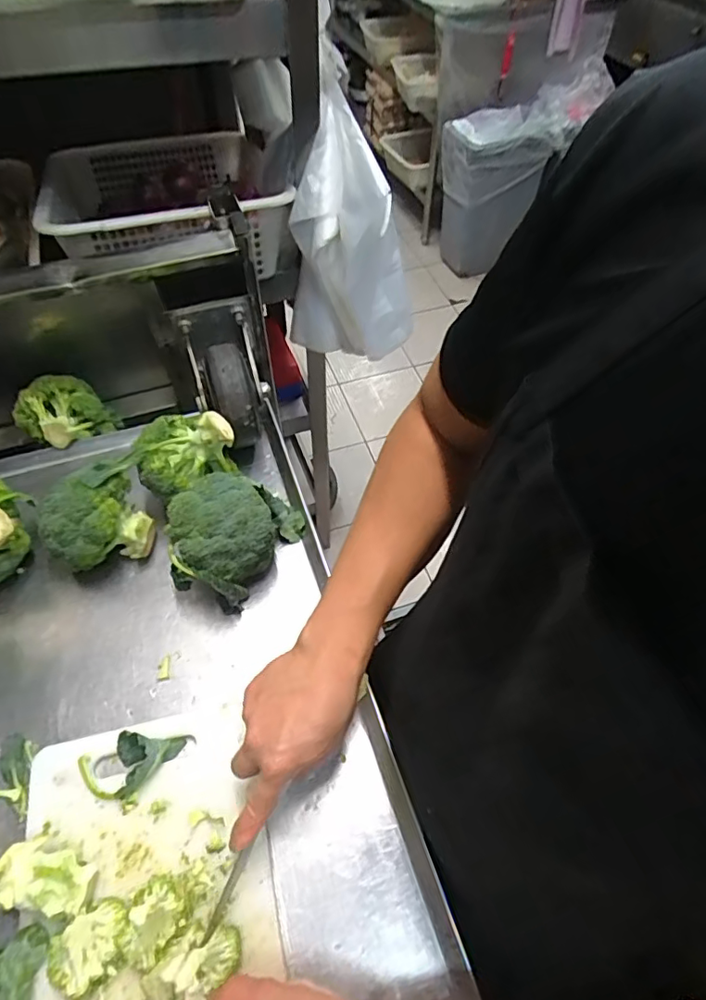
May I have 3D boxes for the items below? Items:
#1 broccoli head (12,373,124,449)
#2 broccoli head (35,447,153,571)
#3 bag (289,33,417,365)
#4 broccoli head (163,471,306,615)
[{"bbox_3d":[-0.374,-0.115,0.702,0.106,0.082,0.076,-36,62,-22],"label":"broccoli head"},{"bbox_3d":[-0.274,0.023,0.587,0.106,0.111,0.092,-13,56,-9],"label":"broccoli head"},{"bbox_3d":[0.003,-0.388,0.806,0.172,0.352,0.117,17,56,12],"label":"bag"},{"bbox_3d":[-0.132,0.033,0.589,0.100,0.101,0.148,25,58,17],"label":"broccoli head"}]

